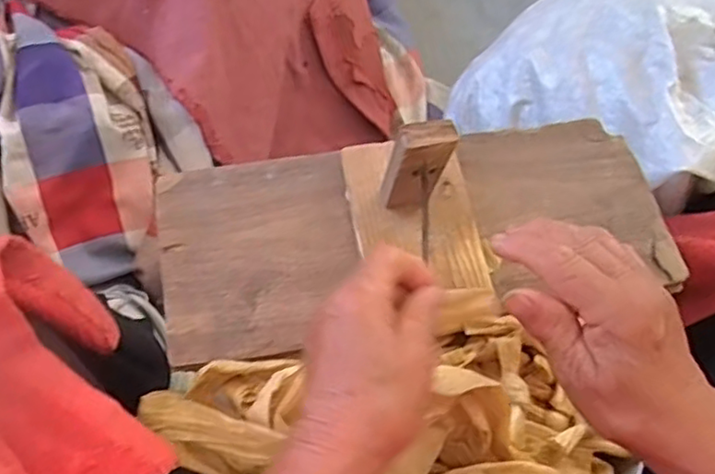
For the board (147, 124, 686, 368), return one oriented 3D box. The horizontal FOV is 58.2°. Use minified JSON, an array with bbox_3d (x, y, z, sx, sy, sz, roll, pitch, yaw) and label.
[{"bbox_3d":[0.049,-0.034,0.445,0.379,0.127,0.164,-12,64,-9],"label":"board"}]

